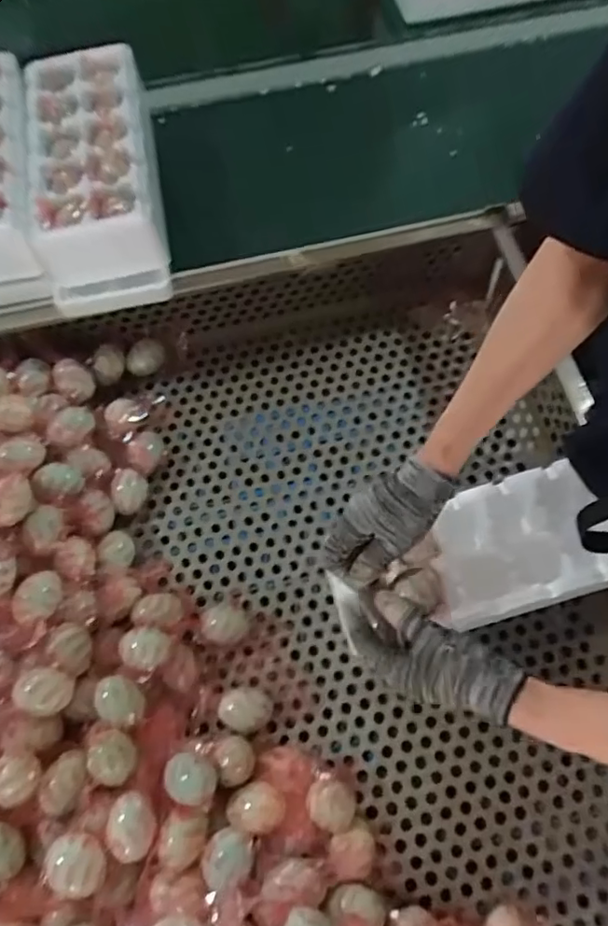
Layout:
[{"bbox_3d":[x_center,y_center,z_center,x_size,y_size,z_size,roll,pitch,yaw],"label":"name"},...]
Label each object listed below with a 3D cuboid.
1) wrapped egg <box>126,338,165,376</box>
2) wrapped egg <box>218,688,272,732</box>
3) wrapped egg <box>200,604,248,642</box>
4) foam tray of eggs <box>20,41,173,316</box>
[{"bbox_3d":[-0.222,-0.146,0.786,0.054,0.052,0.041,-14,69,-4],"label":"wrapped egg"},{"bbox_3d":[-0.065,0.276,0.621,0.057,0.044,0.042,1,69,2],"label":"wrapped egg"},{"bbox_3d":[-0.094,0.188,0.649,0.054,0.058,0.043,2,69,2],"label":"wrapped egg"},{"bbox_3d":[-0.257,-0.356,0.670,0.142,0.112,0.319,-12,69,-3],"label":"foam tray of eggs"}]

